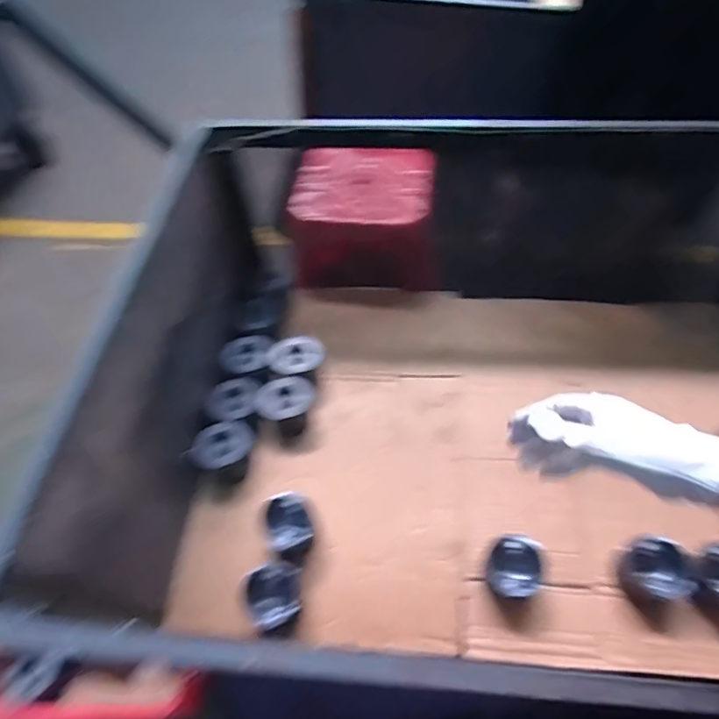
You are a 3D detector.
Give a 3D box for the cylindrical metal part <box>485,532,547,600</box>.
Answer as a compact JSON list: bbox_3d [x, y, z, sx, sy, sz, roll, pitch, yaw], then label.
[{"bbox_3d":[0.232,0.316,0.759,0.084,0.064,0.090,-2,56,3],"label":"cylindrical metal part"}]

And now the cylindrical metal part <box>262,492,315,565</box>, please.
[{"bbox_3d":[-0.110,0.275,0.824,0.081,0.088,0.093,-18,57,-8],"label":"cylindrical metal part"}]

